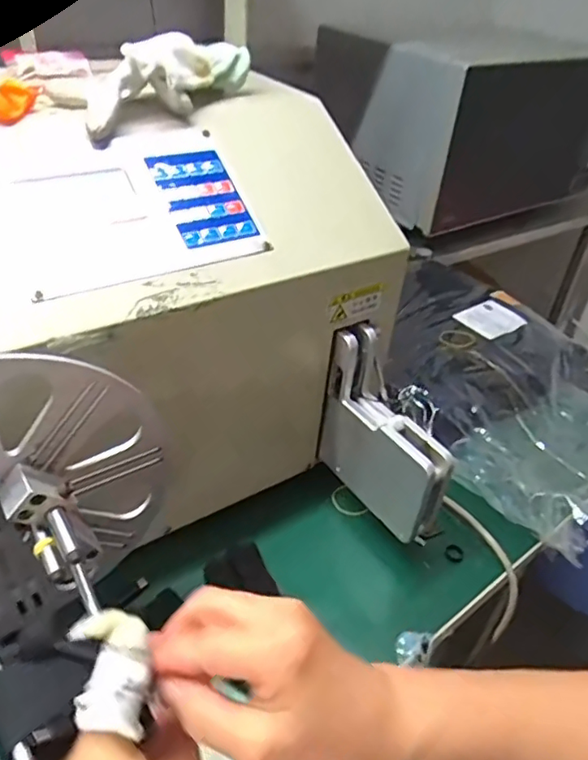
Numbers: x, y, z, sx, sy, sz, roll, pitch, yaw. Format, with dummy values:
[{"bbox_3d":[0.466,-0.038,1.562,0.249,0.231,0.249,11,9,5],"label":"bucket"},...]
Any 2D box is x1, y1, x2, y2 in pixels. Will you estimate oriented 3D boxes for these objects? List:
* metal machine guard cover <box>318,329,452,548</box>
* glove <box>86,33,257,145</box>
[{"bbox_3d":[0.077,0.053,0.489,0.037,0.156,0.126,-21,45,-31],"label":"metal machine guard cover"},{"bbox_3d":[-0.090,-0.222,0.423,0.045,0.050,0.153,21,40,19],"label":"glove"}]

